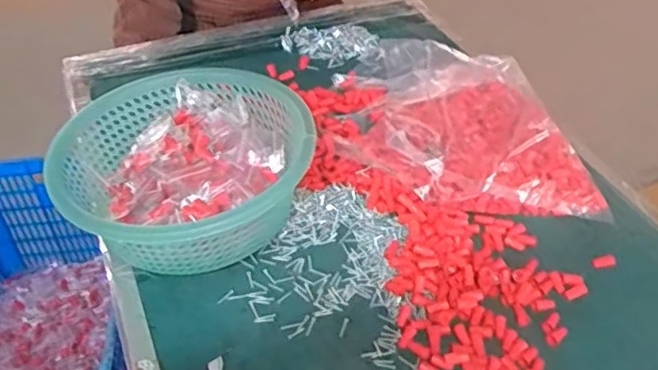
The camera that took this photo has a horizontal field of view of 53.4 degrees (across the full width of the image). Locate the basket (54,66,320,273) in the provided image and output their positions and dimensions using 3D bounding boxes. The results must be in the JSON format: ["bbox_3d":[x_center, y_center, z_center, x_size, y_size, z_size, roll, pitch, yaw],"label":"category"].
[{"bbox_3d":[-0.155,-0.010,0.717,0.250,0.115,0.265,-13,42,-13],"label":"basket"}]

